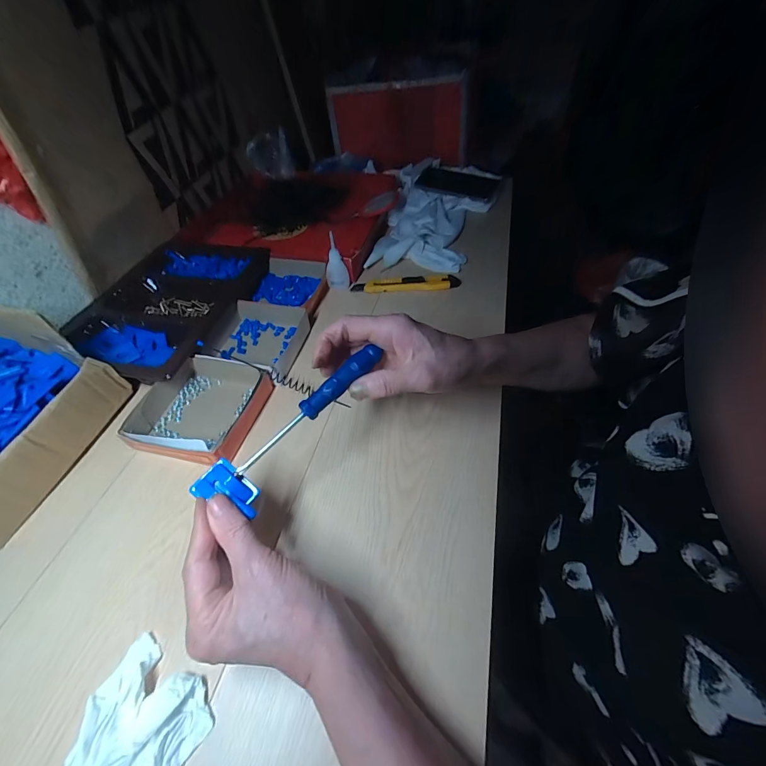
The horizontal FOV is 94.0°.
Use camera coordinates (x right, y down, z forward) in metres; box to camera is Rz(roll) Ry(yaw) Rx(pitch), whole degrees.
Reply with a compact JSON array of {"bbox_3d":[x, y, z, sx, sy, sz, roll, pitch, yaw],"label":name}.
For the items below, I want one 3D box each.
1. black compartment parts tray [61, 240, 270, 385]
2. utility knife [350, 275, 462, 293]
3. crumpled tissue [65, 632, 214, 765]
[{"bbox_3d":[-0.315,-0.119,0.534,0.199,0.048,0.293,10,51,10],"label":"black compartment parts tray"},{"bbox_3d":[0.038,-0.162,0.578,0.171,0.019,0.024,-3,50,-1],"label":"utility knife"},{"bbox_3d":[-0.177,0.245,0.237,0.084,0.021,0.104,20,54,17],"label":"crumpled tissue"}]

